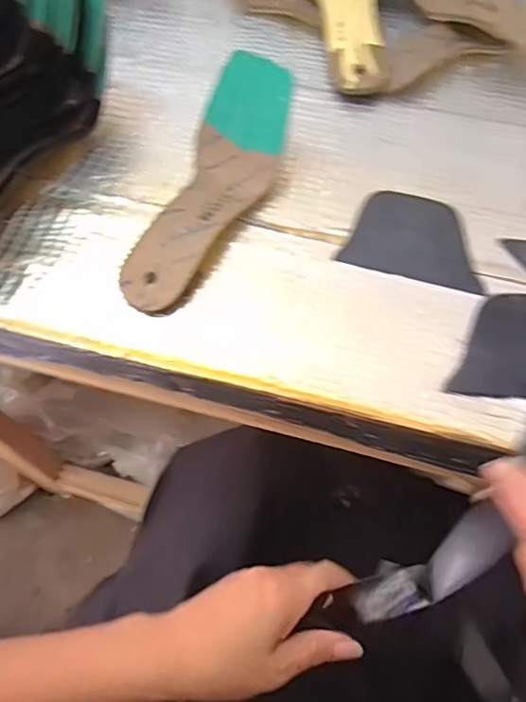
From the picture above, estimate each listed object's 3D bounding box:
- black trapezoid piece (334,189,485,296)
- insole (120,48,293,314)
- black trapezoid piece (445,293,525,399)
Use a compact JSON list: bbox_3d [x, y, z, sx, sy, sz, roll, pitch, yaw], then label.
[{"bbox_3d":[0.127,-0.094,0.453,0.106,0.004,0.082,15,63,9],"label":"black trapezoid piece"},{"bbox_3d":[-0.043,-0.134,0.435,0.073,0.061,0.222,19,64,11],"label":"insole"},{"bbox_3d":[0.196,-0.004,0.401,0.109,0.009,0.087,3,63,4],"label":"black trapezoid piece"}]

